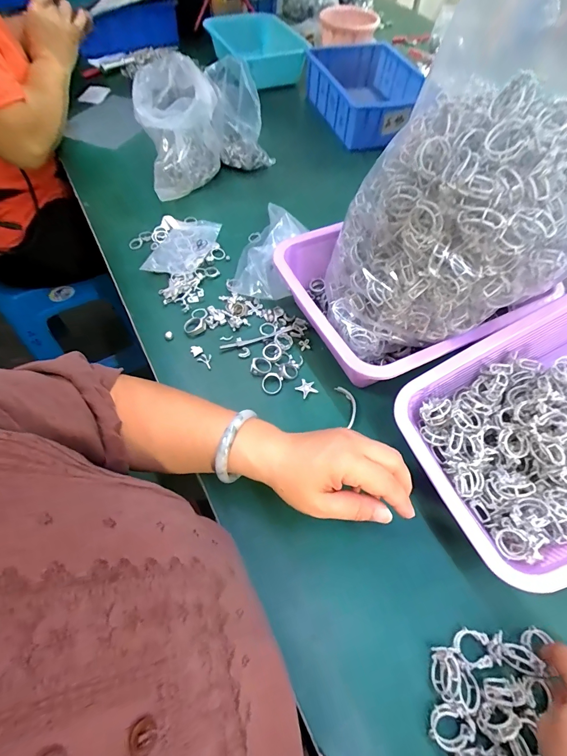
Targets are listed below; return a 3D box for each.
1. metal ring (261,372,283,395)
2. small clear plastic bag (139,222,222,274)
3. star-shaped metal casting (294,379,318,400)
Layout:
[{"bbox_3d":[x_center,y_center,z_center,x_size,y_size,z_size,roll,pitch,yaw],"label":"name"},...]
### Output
[{"bbox_3d":[-0.014,0.007,0.419,0.025,0.005,0.027,0,76,1],"label":"metal ring"},{"bbox_3d":[-0.152,-0.190,0.519,0.080,0.023,0.112,18,60,9],"label":"small clear plastic bag"},{"bbox_3d":[0.027,0.012,0.419,0.023,0.004,0.023,-22,62,-15],"label":"star-shaped metal casting"}]

